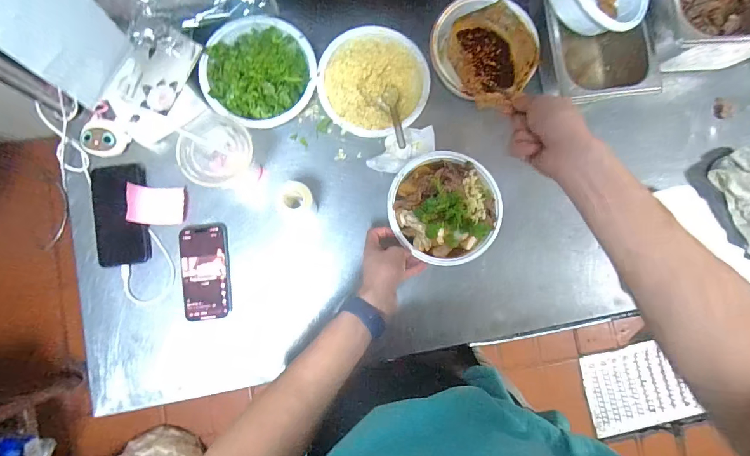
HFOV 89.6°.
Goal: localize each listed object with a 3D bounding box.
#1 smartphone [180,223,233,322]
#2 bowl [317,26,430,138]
[{"bbox_3d":[-0.264,0.068,0.591,0.071,0.016,0.147,-4,84,-4],"label":"smartphone"},{"bbox_3d":[-0.002,-0.227,0.601,0.164,0.048,0.171,0,83,-3],"label":"bowl"}]

